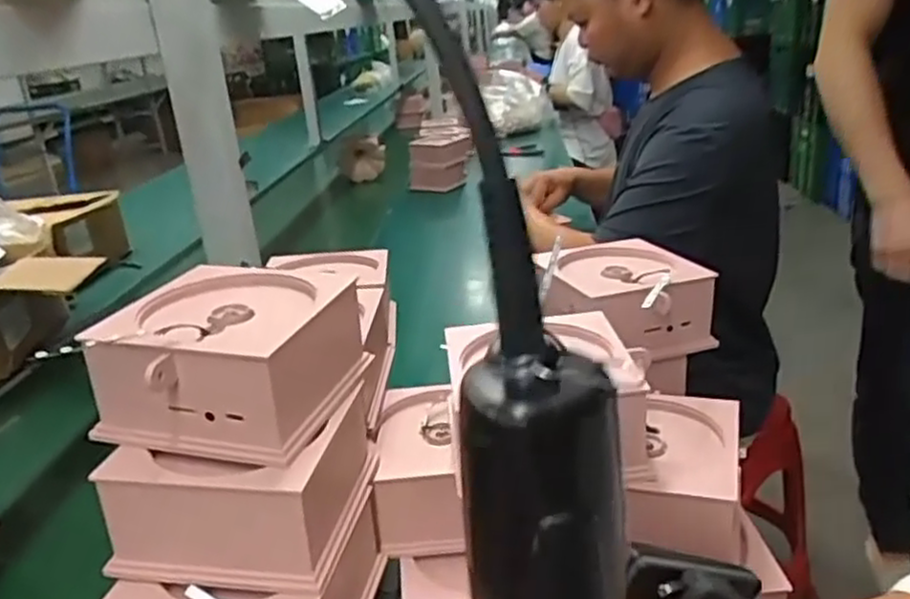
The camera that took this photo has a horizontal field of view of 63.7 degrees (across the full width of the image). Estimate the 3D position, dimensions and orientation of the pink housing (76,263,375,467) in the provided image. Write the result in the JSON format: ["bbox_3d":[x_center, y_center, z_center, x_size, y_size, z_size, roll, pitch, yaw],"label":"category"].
[{"bbox_3d":[-0.113,0.028,0.379,0.106,0.062,0.113,2,22,19],"label":"pink housing"}]

